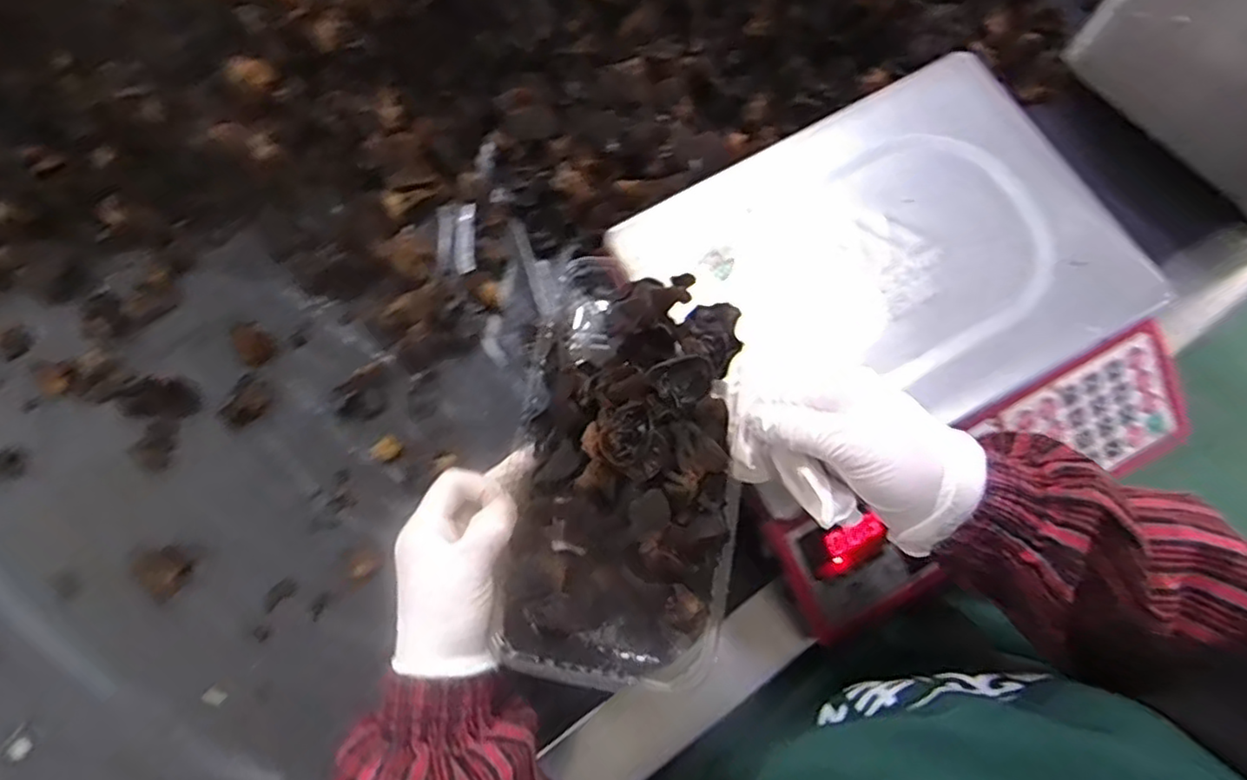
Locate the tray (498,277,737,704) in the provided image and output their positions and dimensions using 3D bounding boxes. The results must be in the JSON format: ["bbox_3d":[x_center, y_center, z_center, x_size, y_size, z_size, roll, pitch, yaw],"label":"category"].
[{"bbox_3d":[0.001,0.044,0.377,0.117,0.050,0.222,4,73,3],"label":"tray"}]

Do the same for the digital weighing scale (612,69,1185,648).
[{"bbox_3d":[0.181,-0.038,0.456,0.295,0.091,0.298,-28,75,-7],"label":"digital weighing scale"}]

